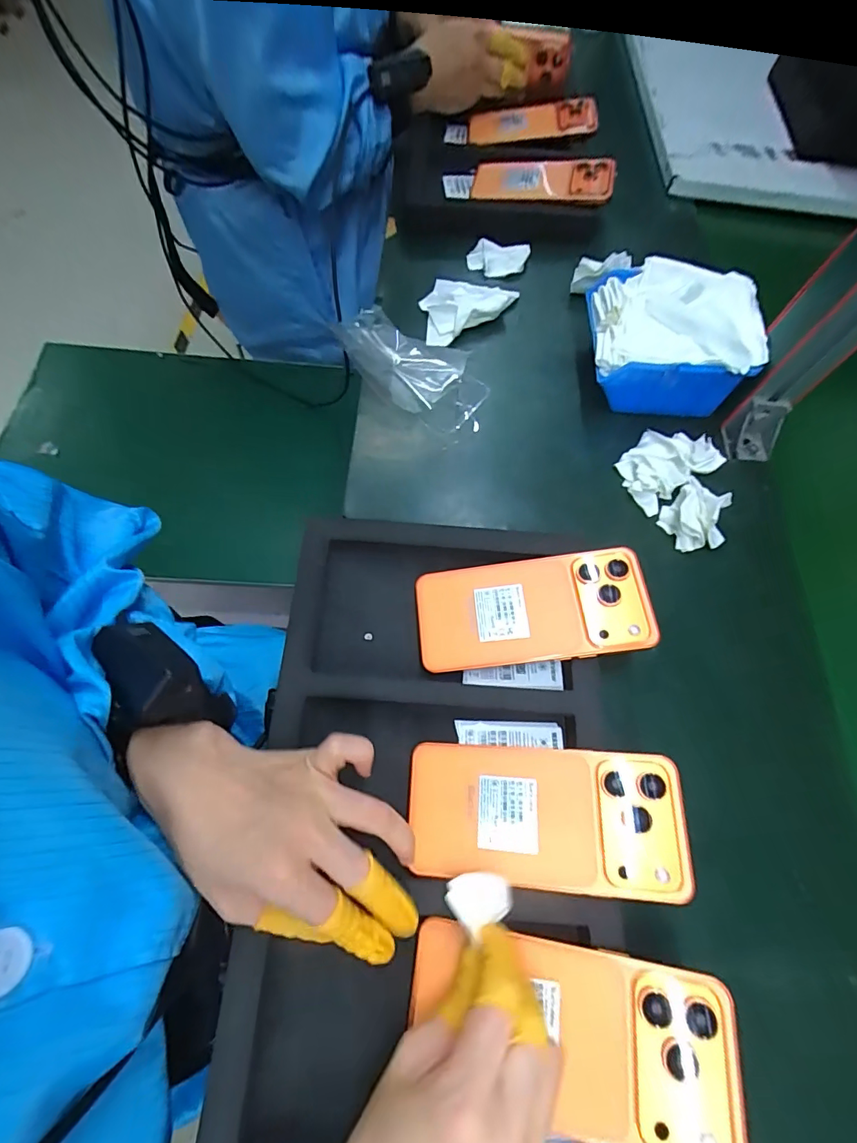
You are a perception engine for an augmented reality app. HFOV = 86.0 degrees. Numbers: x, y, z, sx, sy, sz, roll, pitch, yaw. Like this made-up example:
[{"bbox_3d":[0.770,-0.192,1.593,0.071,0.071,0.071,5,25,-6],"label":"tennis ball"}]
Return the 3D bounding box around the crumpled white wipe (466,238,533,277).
[{"bbox_3d":[0.082,-0.358,0.524,0.070,0.029,0.032,-6,67,-2],"label":"crumpled white wipe"}]

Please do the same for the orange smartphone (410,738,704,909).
[{"bbox_3d":[0.069,0.149,0.280,0.158,0.005,0.077,0,67,11],"label":"orange smartphone"}]

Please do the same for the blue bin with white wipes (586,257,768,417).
[{"bbox_3d":[0.222,-0.217,0.435,0.140,0.079,0.118,7,67,-2],"label":"blue bin with white wipes"}]

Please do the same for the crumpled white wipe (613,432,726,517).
[{"bbox_3d":[0.215,-0.100,0.415,0.087,0.022,0.060,-33,71,-13],"label":"crumpled white wipe"}]

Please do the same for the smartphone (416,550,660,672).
[{"bbox_3d":[0.073,0.027,0.333,0.162,0.006,0.076,-8,66,7],"label":"smartphone"}]

